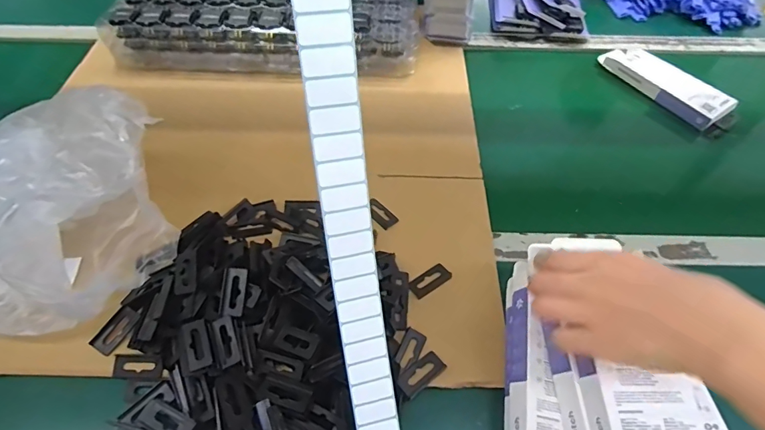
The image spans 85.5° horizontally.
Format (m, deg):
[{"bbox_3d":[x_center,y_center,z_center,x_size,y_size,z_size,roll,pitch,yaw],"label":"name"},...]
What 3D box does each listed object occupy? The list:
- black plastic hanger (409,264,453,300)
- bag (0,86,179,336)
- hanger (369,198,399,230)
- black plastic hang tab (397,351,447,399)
[{"bbox_3d":[0.053,0.073,0.460,0.047,0.005,0.022,-30,60,-19],"label":"black plastic hanger"},{"bbox_3d":[-0.337,-0.002,0.398,0.195,0.161,0.196,16,56,11],"label":"bag"},{"bbox_3d":[-0.003,-0.002,0.510,0.024,0.006,0.046,-37,63,-23],"label":"hanger"},{"bbox_3d":[0.037,0.155,0.402,0.047,0.010,0.022,-32,61,-21],"label":"black plastic hang tab"}]

